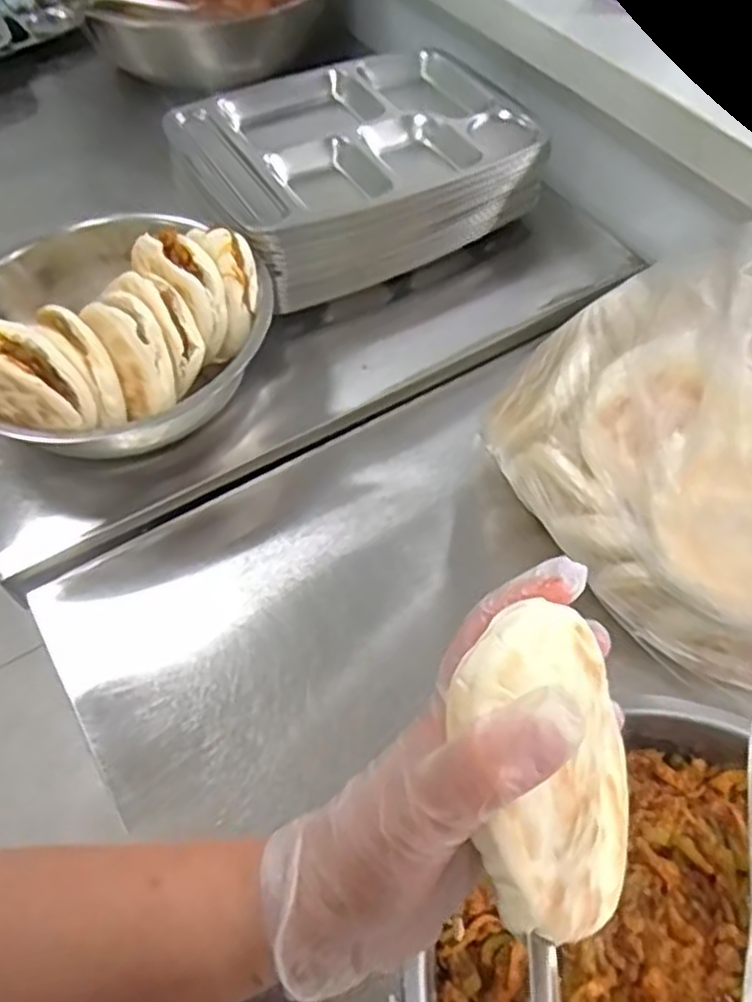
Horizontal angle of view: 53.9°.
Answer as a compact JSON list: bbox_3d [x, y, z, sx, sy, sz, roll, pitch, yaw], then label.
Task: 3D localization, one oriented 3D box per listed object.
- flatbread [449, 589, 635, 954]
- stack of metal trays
[{"bbox_3d":[0.071,0.096,0.272,0.018,0.102,0.110,-16,68,37],"label":"flatbread"},{"bbox_3d":[-0.018,-0.362,0.787,0.355,0.087,0.257,-27,60,-17],"label":"stack of metal trays"}]

